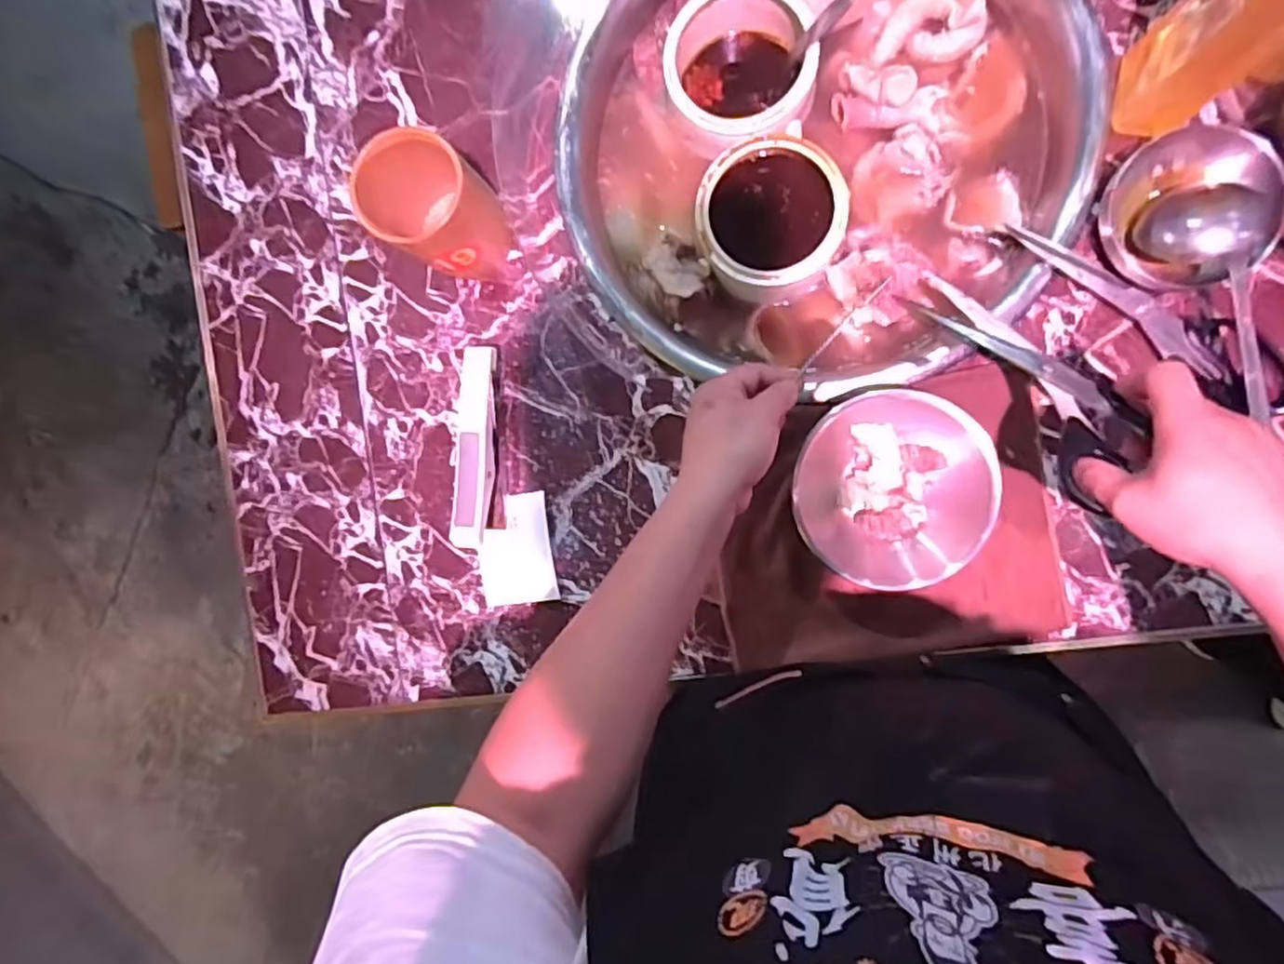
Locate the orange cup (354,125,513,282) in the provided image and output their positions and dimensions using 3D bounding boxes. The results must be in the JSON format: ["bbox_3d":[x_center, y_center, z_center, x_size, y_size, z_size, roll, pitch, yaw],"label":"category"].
[{"bbox_3d":[-0.170,-0.220,0.557,0.081,0.129,0.079,0,92,9],"label":"orange cup"}]

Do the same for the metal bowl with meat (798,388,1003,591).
[{"bbox_3d":[0.201,0.006,0.545,0.149,0.047,0.151,0,92,9],"label":"metal bowl with meat"}]

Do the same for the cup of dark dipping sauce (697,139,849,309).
[{"bbox_3d":[0.111,-0.225,0.587,0.120,0.052,0.119,0,92,9],"label":"cup of dark dipping sauce"}]

